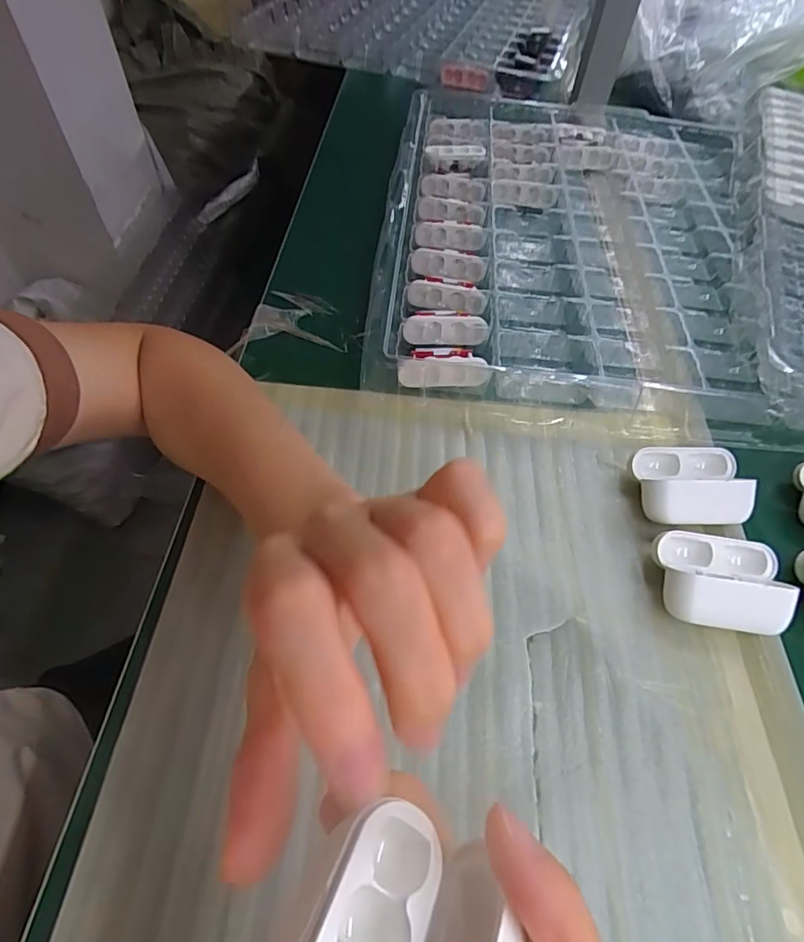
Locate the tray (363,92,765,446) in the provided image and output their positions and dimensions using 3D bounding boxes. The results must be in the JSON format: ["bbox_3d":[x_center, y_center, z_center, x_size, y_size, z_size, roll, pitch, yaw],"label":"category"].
[{"bbox_3d":[0.163,-0.239,0.479,0.337,0.033,0.474,9,56,2],"label":"tray"}]

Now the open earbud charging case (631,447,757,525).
[{"bbox_3d":[0.177,0.008,0.314,0.064,0.029,0.051,2,56,-2],"label":"open earbud charging case"}]

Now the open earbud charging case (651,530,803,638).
[{"bbox_3d":[0.173,0.059,0.276,0.066,0.030,0.052,12,56,5],"label":"open earbud charging case"}]

